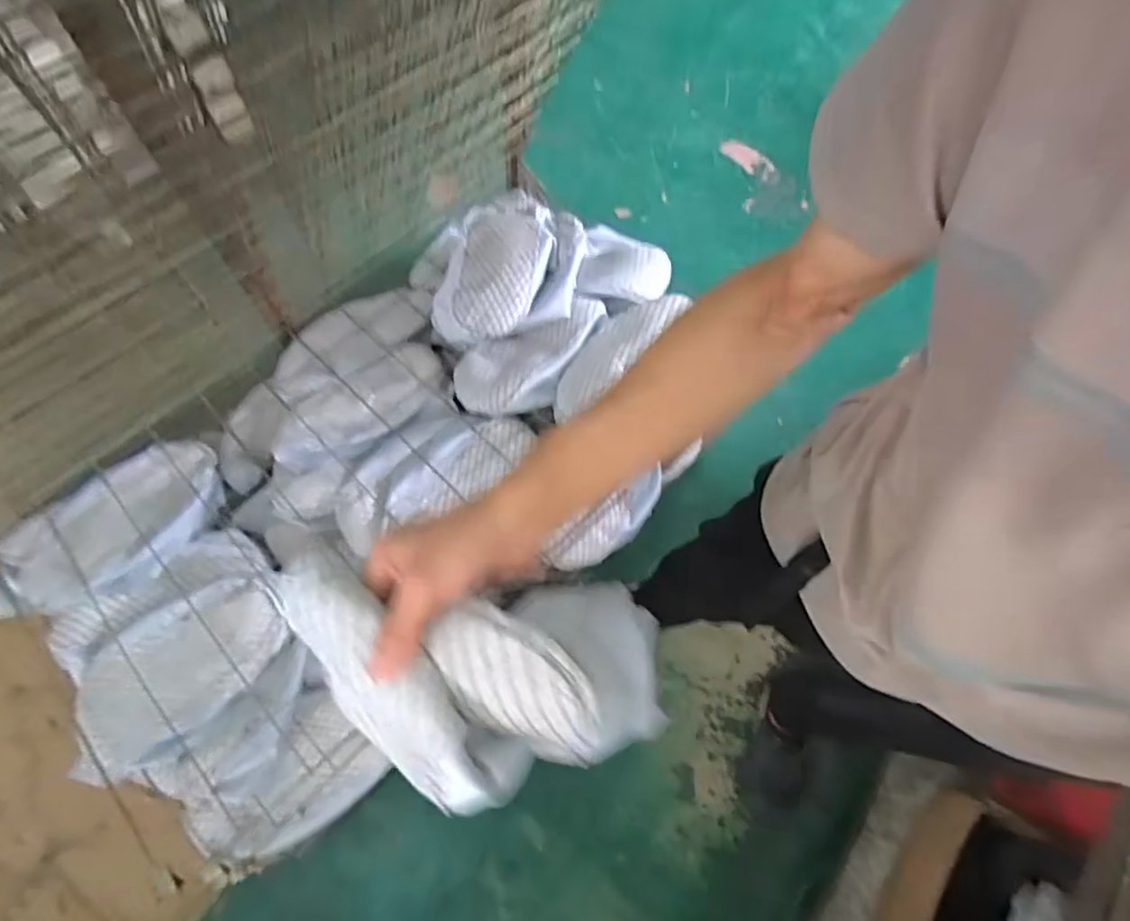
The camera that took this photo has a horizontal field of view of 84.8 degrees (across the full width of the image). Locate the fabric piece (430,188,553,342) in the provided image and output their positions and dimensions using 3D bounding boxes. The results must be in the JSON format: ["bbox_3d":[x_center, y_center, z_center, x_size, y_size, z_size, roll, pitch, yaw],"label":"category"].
[{"bbox_3d":[-0.132,-0.353,1.124,0.200,0.072,0.300,13,67,3],"label":"fabric piece"}]

